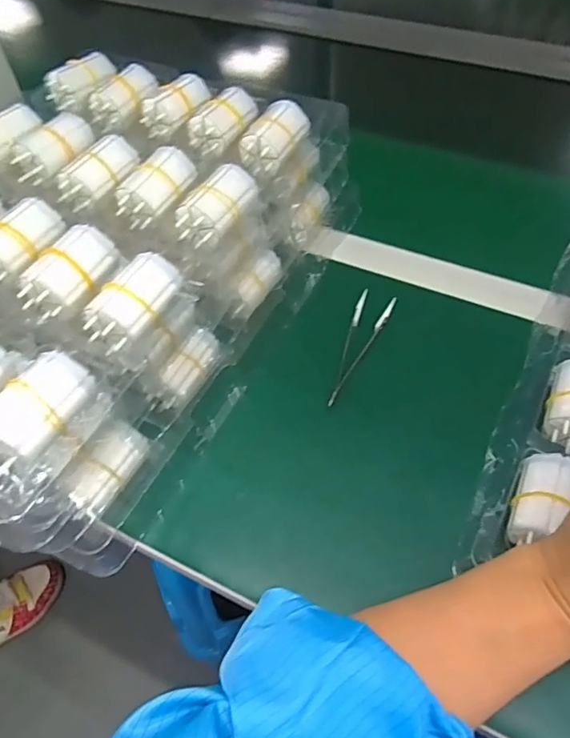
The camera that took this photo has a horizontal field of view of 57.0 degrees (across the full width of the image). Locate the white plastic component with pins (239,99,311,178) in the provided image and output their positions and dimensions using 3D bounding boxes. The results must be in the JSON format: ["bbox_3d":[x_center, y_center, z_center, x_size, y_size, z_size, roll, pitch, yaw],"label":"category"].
[{"bbox_3d":[-0.006,-0.188,0.421,0.031,0.030,0.060,27,60,21],"label":"white plastic component with pins"}]

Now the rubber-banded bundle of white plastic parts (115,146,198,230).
[{"bbox_3d":[-0.094,-0.136,0.391,0.031,0.028,0.064,25,59,19],"label":"rubber-banded bundle of white plastic parts"}]

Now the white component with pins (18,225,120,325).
[{"bbox_3d":[-0.136,-0.062,0.336,0.029,0.029,0.063,23,58,18],"label":"white component with pins"}]

